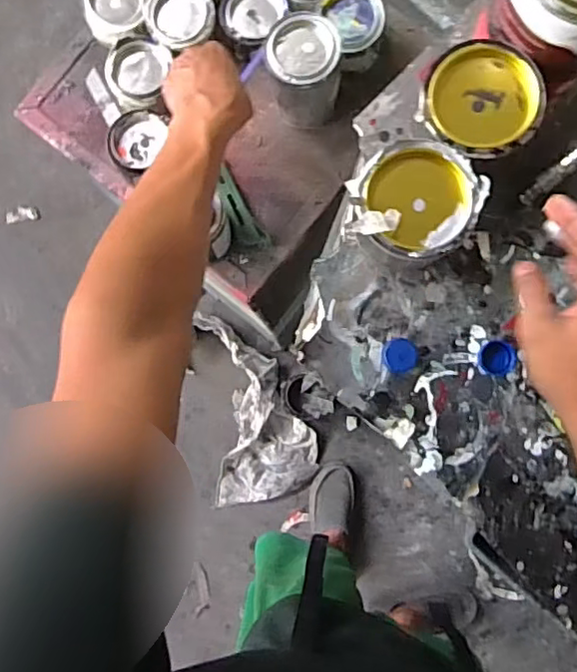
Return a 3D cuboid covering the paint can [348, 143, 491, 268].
[{"bbox_3d":[0.106,-0.109,0.526,0.097,0.074,0.103,0,85,2],"label":"paint can"}]

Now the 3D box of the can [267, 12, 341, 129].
[{"bbox_3d":[0.016,-0.270,0.630,0.075,0.101,0.084,-5,85,2],"label":"can"}]

